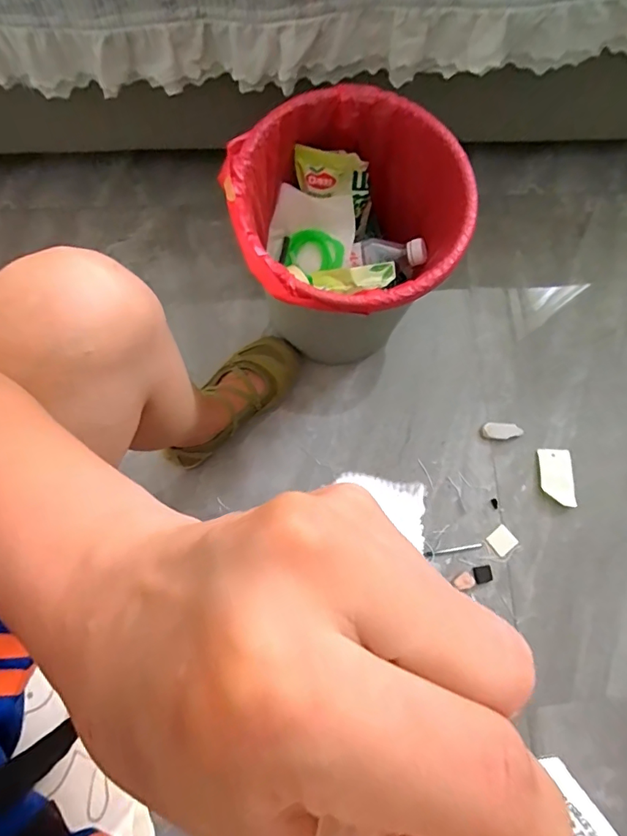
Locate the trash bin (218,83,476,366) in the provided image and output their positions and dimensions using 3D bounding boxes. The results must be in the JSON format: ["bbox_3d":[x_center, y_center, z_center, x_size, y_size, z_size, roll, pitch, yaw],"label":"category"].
[{"bbox_3d":[0.035,-0.208,0.617,0.253,0.284,0.244,0,80,-1],"label":"trash bin"}]

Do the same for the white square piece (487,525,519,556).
[{"bbox_3d":[0.280,0.182,0.694,0.036,0.004,0.035,-40,83,-8],"label":"white square piece"}]

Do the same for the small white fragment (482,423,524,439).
[{"bbox_3d":[0.289,0.021,0.721,0.062,0.014,0.024,3,80,-1],"label":"small white fragment"}]

